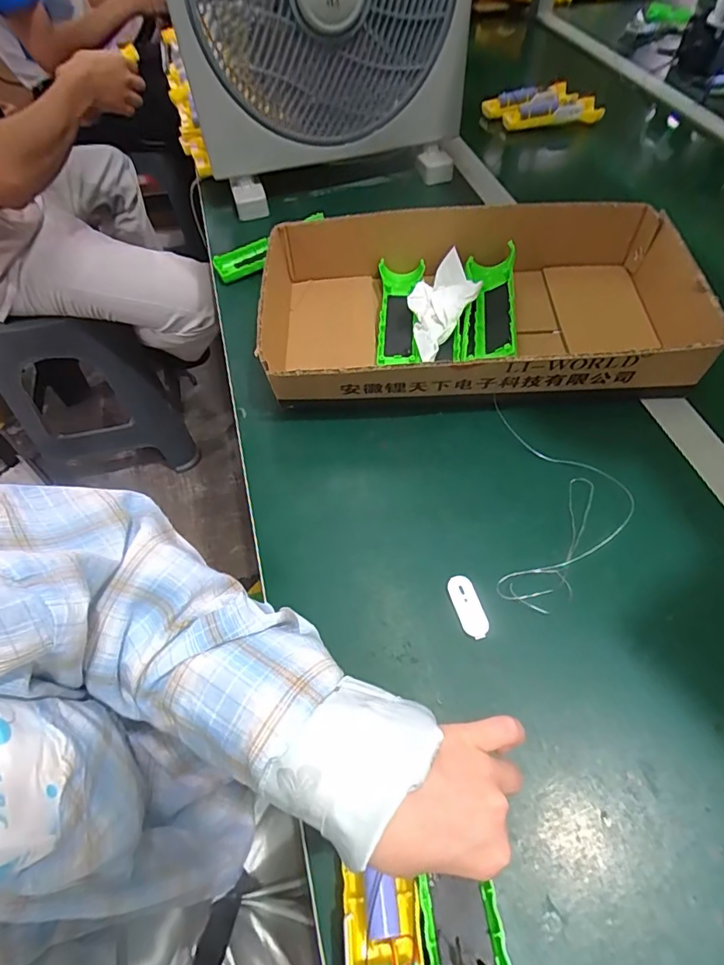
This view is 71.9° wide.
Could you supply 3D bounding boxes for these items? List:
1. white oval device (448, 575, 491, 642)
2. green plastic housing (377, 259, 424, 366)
[{"bbox_3d":[0.083,0.096,0.388,0.021,0.004,0.050,-14,56,-7],"label":"white oval device"},{"bbox_3d":[0.043,-0.189,0.553,0.051,0.027,0.146,1,55,3],"label":"green plastic housing"}]

